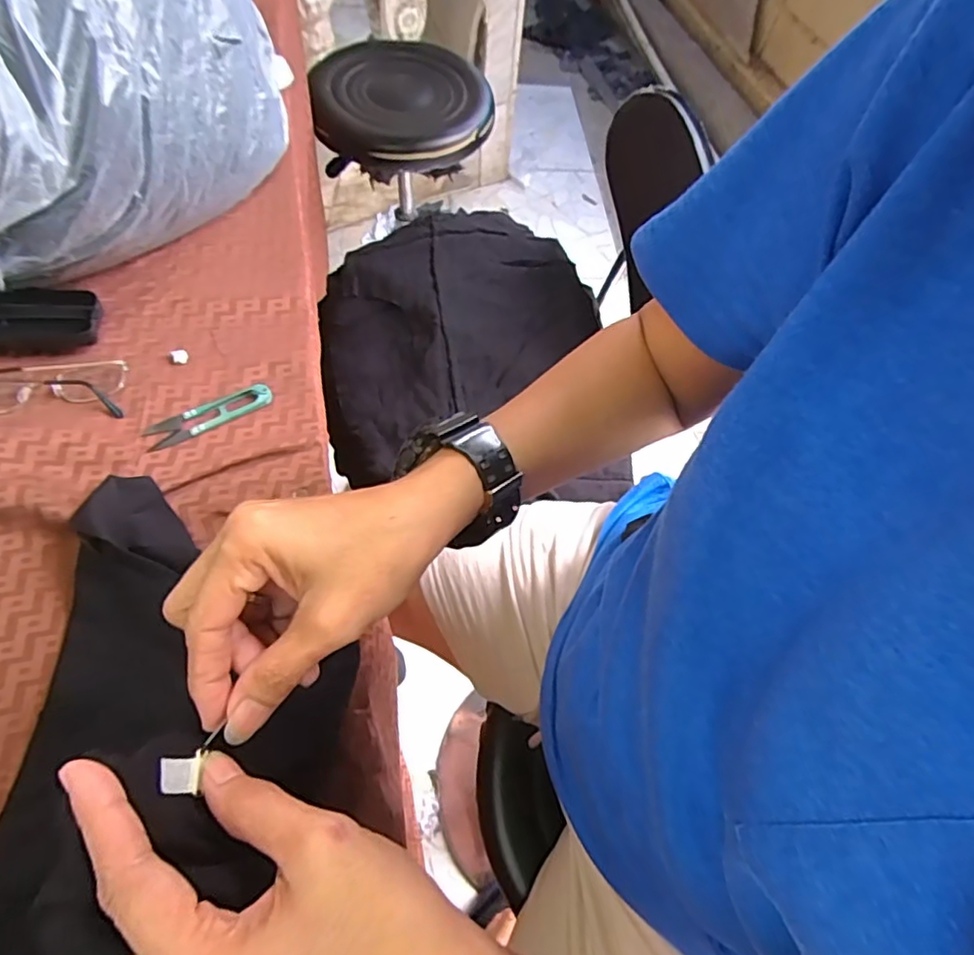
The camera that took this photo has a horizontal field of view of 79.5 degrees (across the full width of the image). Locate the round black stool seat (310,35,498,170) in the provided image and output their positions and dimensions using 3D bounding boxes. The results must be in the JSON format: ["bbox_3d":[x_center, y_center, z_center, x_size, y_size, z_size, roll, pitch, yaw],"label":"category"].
[{"bbox_3d":[-0.146,-0.641,0.997,0.293,0.051,0.312,-9,63,-9],"label":"round black stool seat"}]

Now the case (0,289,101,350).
[{"bbox_3d":[-0.385,-0.131,0.492,0.114,0.029,0.047,-1,62,-5],"label":"case"}]

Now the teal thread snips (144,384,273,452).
[{"bbox_3d":[-0.224,-0.052,0.473,0.099,0.006,0.027,-28,68,-18],"label":"teal thread snips"}]

